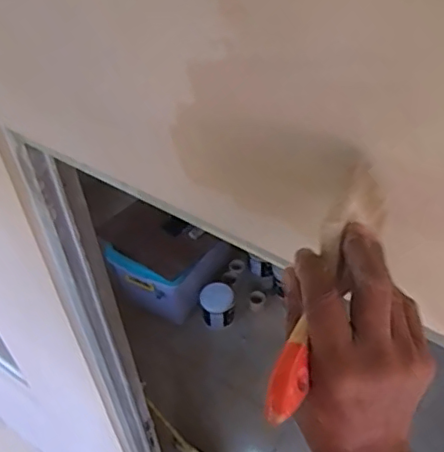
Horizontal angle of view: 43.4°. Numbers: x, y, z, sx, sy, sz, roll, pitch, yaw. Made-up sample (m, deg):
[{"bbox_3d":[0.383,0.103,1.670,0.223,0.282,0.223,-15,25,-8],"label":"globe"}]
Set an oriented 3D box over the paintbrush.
[{"bbox_3d":[0.073,0.038,0.369,0.032,0.047,0.206,17,53,18],"label":"paintbrush"}]

